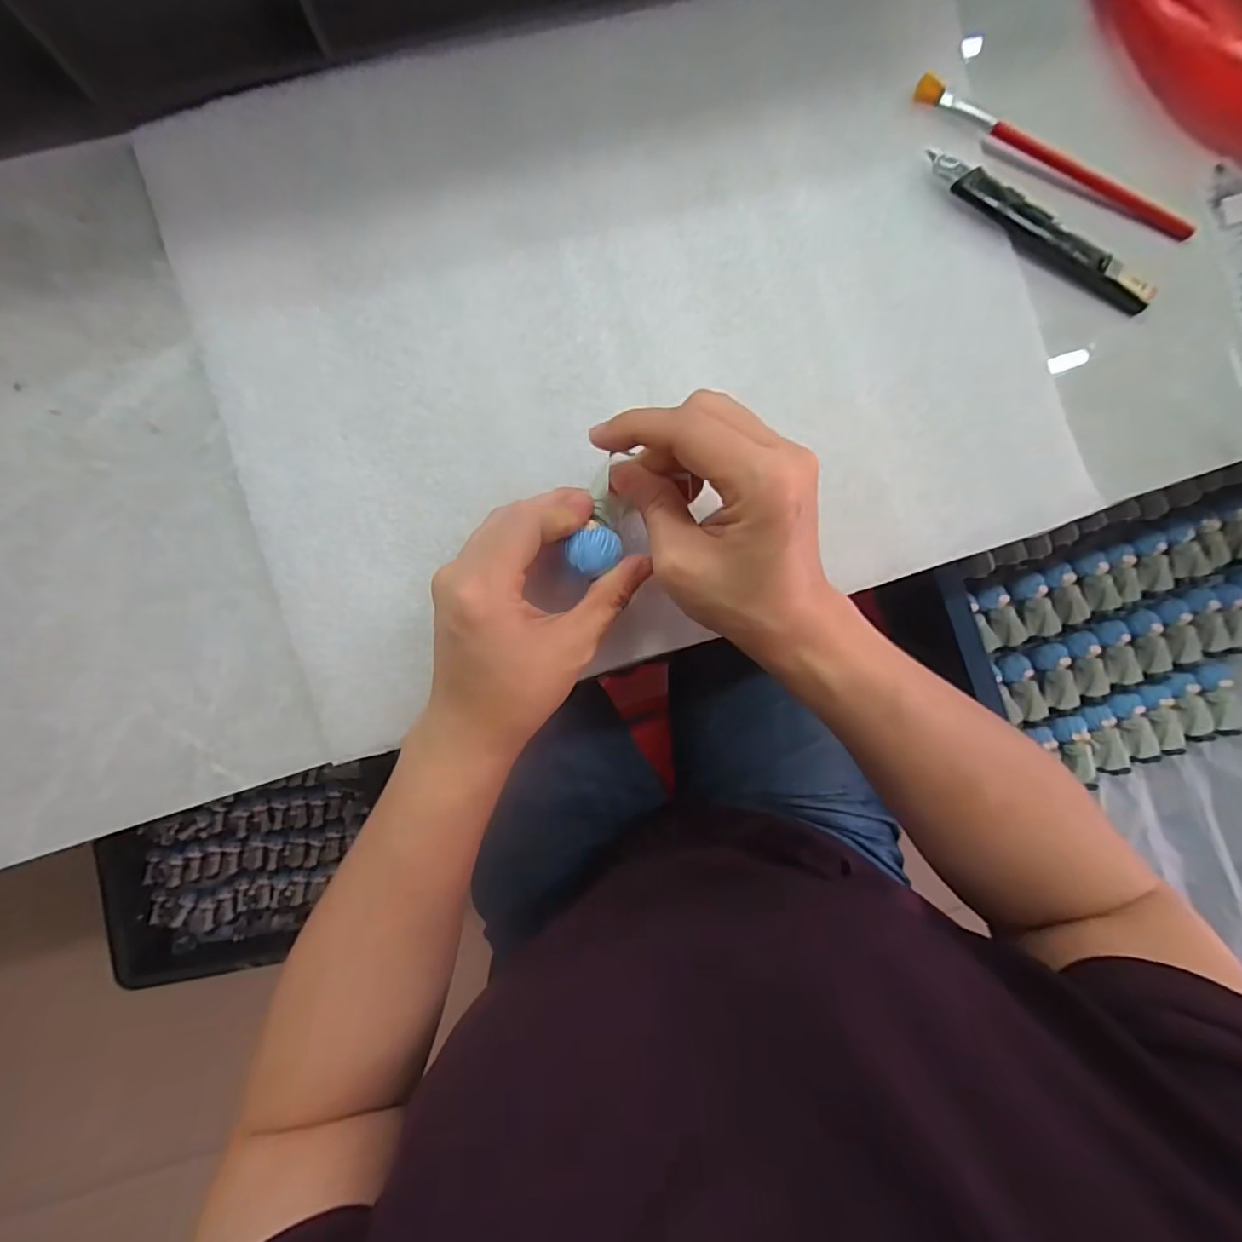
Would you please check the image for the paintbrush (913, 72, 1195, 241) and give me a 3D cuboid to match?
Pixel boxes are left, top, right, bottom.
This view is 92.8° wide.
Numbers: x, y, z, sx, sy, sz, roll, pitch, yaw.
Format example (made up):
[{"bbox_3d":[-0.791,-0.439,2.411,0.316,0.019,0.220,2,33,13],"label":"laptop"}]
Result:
[{"bbox_3d":[0.228,-0.241,0.310,0.165,0.014,0.014,22,89,-3],"label":"paintbrush"}]

